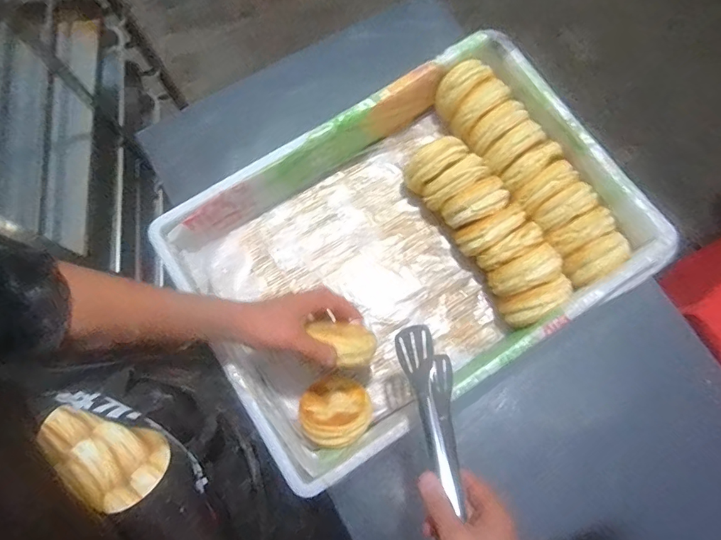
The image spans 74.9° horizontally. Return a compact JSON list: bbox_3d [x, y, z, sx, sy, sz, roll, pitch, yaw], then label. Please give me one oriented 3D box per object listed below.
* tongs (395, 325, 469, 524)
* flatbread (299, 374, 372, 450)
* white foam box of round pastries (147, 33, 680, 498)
[{"bbox_3d":[0.087,0.163,0.525,0.040,0.096,0.191,-21,52,17],"label":"tongs"},{"bbox_3d":[-0.035,0.189,0.635,0.093,0.103,0.038,-7,120,-7],"label":"flatbread"},{"bbox_3d":[0.070,-0.027,0.687,0.590,0.121,0.424,-33,79,-7],"label":"white foam box of round pastries"}]

